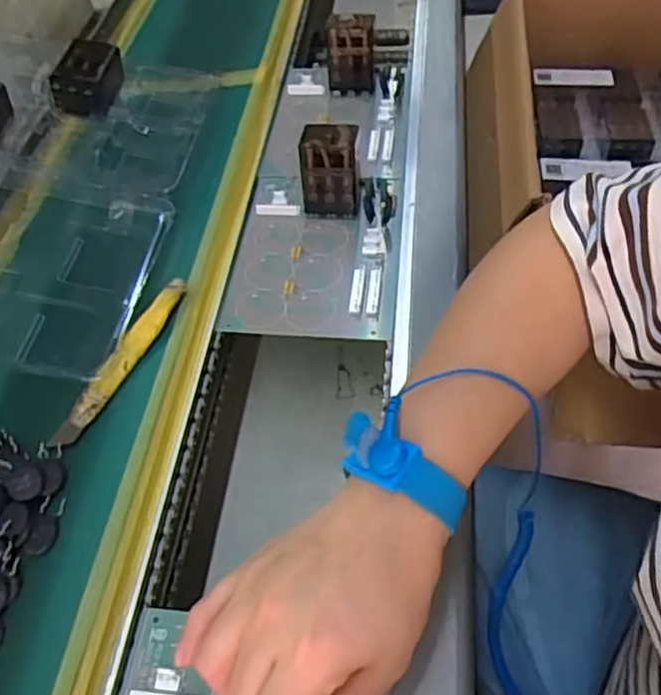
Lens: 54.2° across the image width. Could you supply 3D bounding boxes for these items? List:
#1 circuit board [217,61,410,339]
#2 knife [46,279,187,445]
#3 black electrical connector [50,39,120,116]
[{"bbox_3d":[-0.002,-0.152,0.515,0.123,0.055,0.311,6,54,4],"label":"circuit board"},{"bbox_3d":[-0.134,0.005,0.423,0.018,0.013,0.133,24,57,14],"label":"knife"},{"bbox_3d":[-0.210,-0.236,0.561,0.043,0.038,0.069,3,53,7],"label":"black electrical connector"}]

